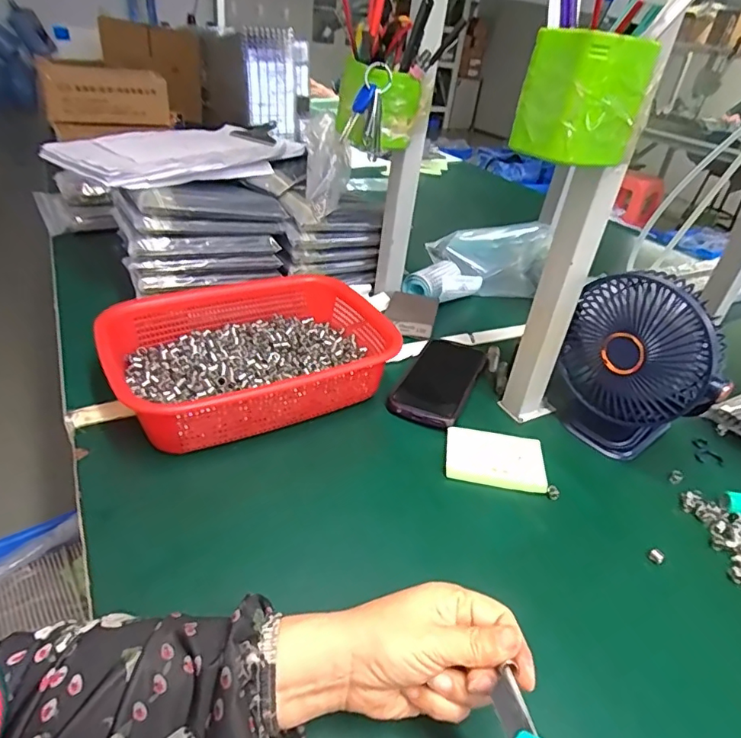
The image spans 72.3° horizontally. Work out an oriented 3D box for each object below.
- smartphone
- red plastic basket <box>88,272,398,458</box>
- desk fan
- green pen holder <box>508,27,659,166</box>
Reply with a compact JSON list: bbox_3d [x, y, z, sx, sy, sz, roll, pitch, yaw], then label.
[{"bbox_3d":[0.084,0.009,0.600,0.077,0.008,0.176,14,33,20],"label":"smartphone"},{"bbox_3d":[-0.120,-0.014,0.553,0.287,0.081,0.210,-13,37,-29],"label":"red plastic basket"},{"bbox_3d":[0.260,0.003,0.510,0.137,0.180,0.091,21,35,21],"label":"desk fan"},{"bbox_3d":[0.157,-0.198,0.376,0.071,0.077,0.065,-13,39,-28],"label":"green pen holder"}]

